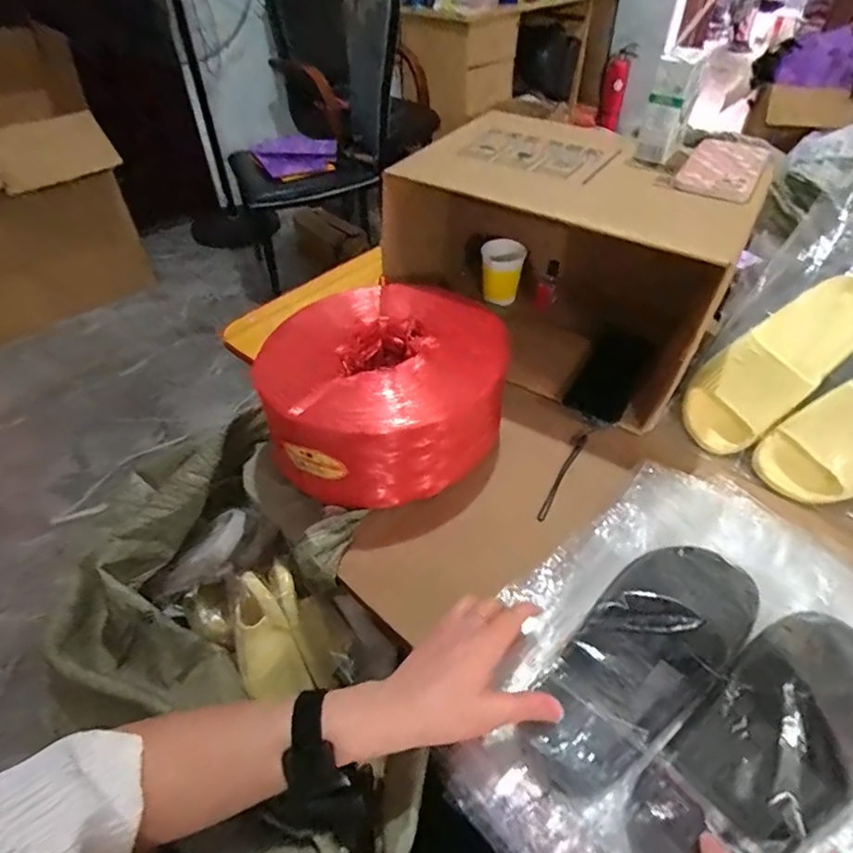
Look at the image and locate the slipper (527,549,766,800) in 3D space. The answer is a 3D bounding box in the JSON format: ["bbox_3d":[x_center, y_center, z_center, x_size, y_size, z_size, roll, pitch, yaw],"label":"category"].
[{"bbox_3d":[0.178,0.182,0.437,0.236,0.054,0.099,-38,56,-23],"label":"slipper"}]

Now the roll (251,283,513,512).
[{"bbox_3d":[-0.062,-0.038,0.631,0.236,0.134,0.238,-1,46,1],"label":"roll"}]

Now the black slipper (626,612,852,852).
[{"bbox_3d":[0.262,0.234,0.397,0.265,0.059,0.106,-27,51,-20],"label":"black slipper"}]

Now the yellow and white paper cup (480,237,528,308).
[{"bbox_3d":[0.121,-0.247,0.856,0.064,0.079,0.069,-1,46,1],"label":"yellow and white paper cup"}]

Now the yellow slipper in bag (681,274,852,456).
[{"bbox_3d":[0.416,-0.081,0.630,0.251,0.061,0.099,-44,52,5],"label":"yellow slipper in bag"}]

